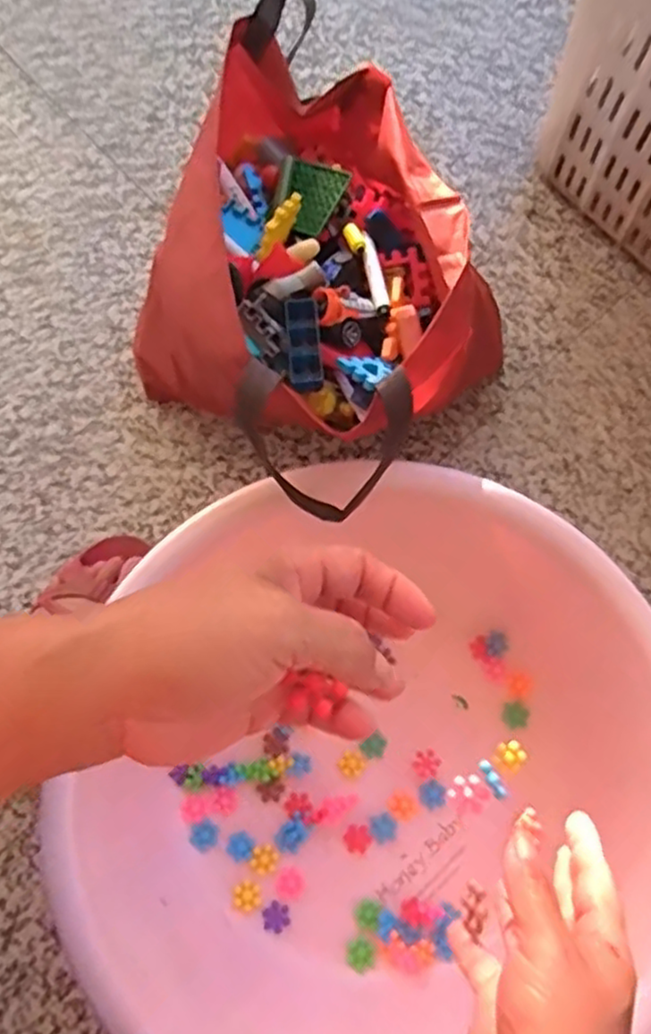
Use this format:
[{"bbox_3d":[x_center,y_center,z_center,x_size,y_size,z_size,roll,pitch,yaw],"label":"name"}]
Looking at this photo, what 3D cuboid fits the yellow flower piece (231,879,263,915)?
[{"bbox_3d":[-0.070,0.338,0.622,0.025,0.004,0.024,0,75,0],"label":"yellow flower piece"}]

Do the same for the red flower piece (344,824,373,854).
[{"bbox_3d":[0.030,0.300,0.651,0.027,0.006,0.025,0,75,0],"label":"red flower piece"}]

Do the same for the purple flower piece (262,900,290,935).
[{"bbox_3d":[-0.044,0.361,0.630,0.024,0.004,0.027,43,79,10],"label":"purple flower piece"}]

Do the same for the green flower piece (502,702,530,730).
[{"bbox_3d":[0.188,0.196,0.689,0.025,0.004,0.025,-1,87,12],"label":"green flower piece"}]

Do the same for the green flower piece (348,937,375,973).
[{"bbox_3d":[0.032,0.391,0.624,0.024,0.005,0.027,1,75,0],"label":"green flower piece"}]

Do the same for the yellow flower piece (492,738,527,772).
[{"bbox_3d":[0.146,0.189,0.553,0.021,0.007,0.025,35,78,9],"label":"yellow flower piece"}]

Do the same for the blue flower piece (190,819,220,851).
[{"bbox_3d":[-0.113,0.298,0.652,0.028,0.004,0.026,-39,79,-9],"label":"blue flower piece"}]

